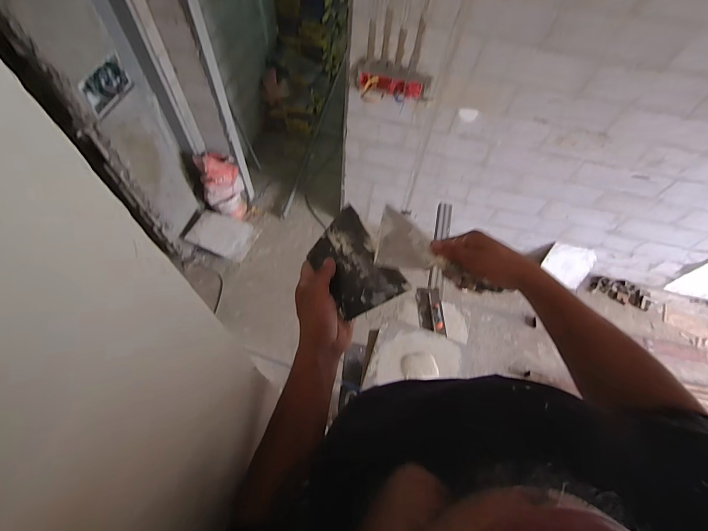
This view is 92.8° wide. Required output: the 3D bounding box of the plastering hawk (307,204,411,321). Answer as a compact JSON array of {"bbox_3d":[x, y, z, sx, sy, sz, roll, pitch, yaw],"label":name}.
[{"bbox_3d":[-0.003,0.001,0.451,0.092,0.008,0.137,-40,66,15],"label":"plastering hawk"}]

